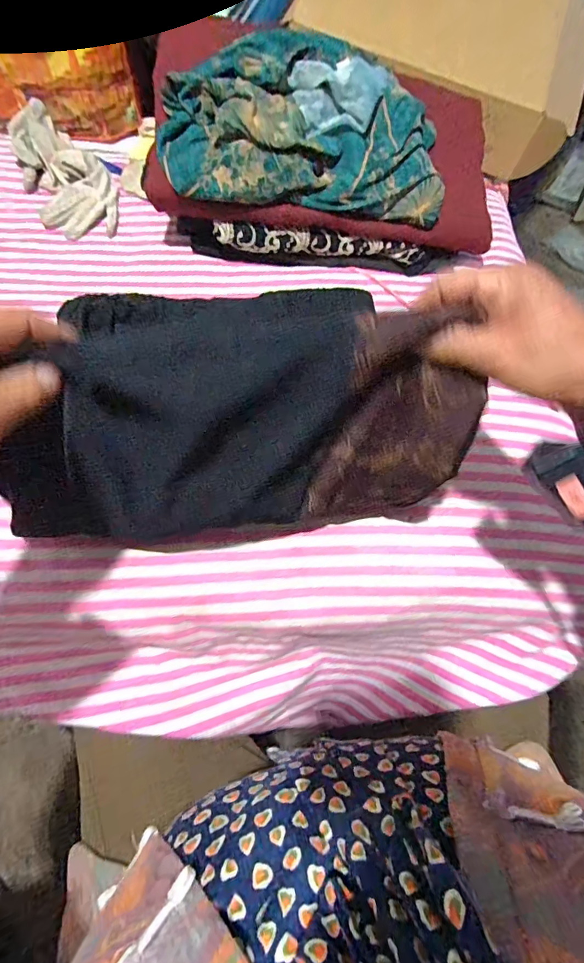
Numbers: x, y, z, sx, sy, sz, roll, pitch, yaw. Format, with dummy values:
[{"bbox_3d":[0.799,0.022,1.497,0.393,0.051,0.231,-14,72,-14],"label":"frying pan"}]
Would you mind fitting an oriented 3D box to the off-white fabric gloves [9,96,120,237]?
[{"bbox_3d":[-0.298,-0.399,0.564,0.097,0.046,0.214,-32,80,-20],"label":"off-white fabric gloves"}]

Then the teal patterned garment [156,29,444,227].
[{"bbox_3d":[0.015,-0.379,0.470,0.309,0.101,0.154,-3,60,-6],"label":"teal patterned garment"}]

